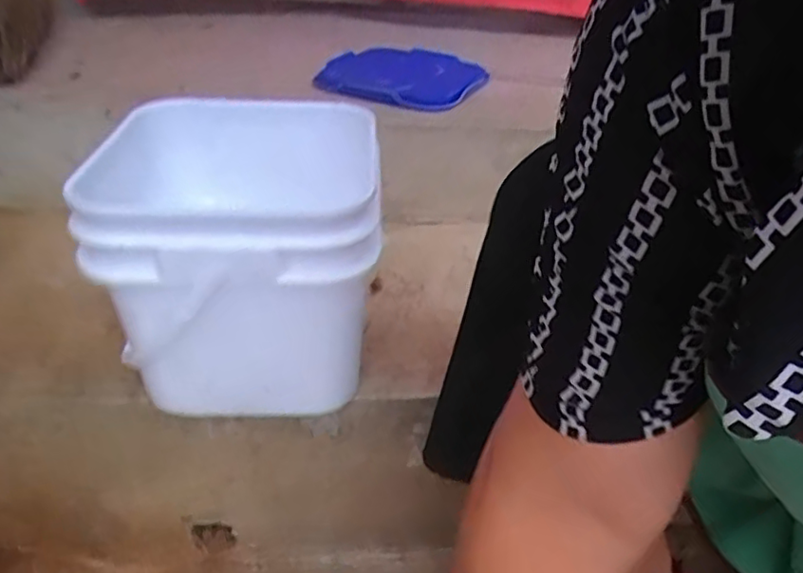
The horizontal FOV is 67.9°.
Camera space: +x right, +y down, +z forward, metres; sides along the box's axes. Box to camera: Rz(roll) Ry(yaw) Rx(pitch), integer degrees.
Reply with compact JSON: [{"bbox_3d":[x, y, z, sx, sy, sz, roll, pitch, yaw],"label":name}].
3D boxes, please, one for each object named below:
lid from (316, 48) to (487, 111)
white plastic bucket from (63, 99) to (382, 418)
[{"bbox_3d":[0.011,-0.285,0.800,0.193,0.025,0.227,11,35,11],"label":"lid"},{"bbox_3d":[-0.120,-0.033,0.501,0.194,0.190,0.234,1,34,-4],"label":"white plastic bucket"}]

